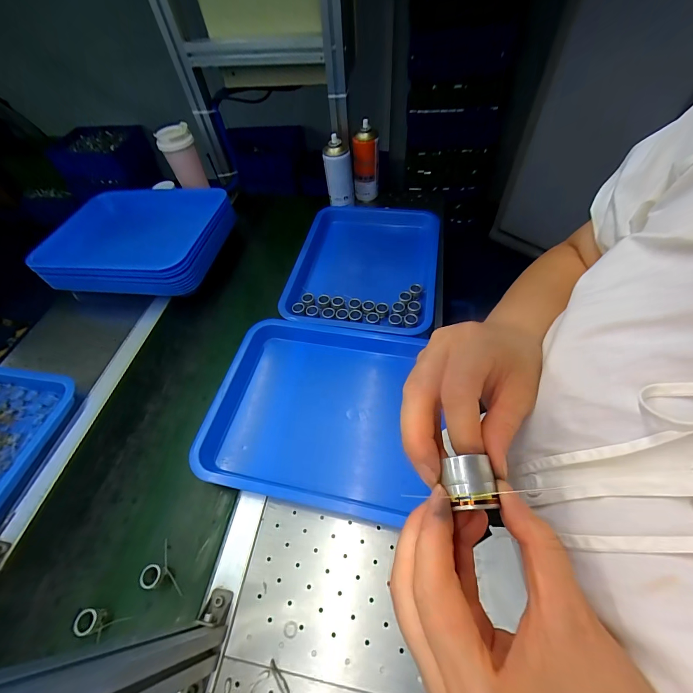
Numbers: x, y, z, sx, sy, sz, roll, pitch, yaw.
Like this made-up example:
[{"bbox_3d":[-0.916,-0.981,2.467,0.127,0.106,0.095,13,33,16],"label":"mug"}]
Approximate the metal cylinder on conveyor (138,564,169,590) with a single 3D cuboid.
[{"bbox_3d":[-0.248,0.298,0.428,0.023,0.027,0.025,-2,54,4],"label":"metal cylinder on conveyor"}]

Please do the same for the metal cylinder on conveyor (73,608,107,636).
[{"bbox_3d":[-0.315,0.338,0.406,0.026,0.021,0.025,1,54,6],"label":"metal cylinder on conveyor"}]

